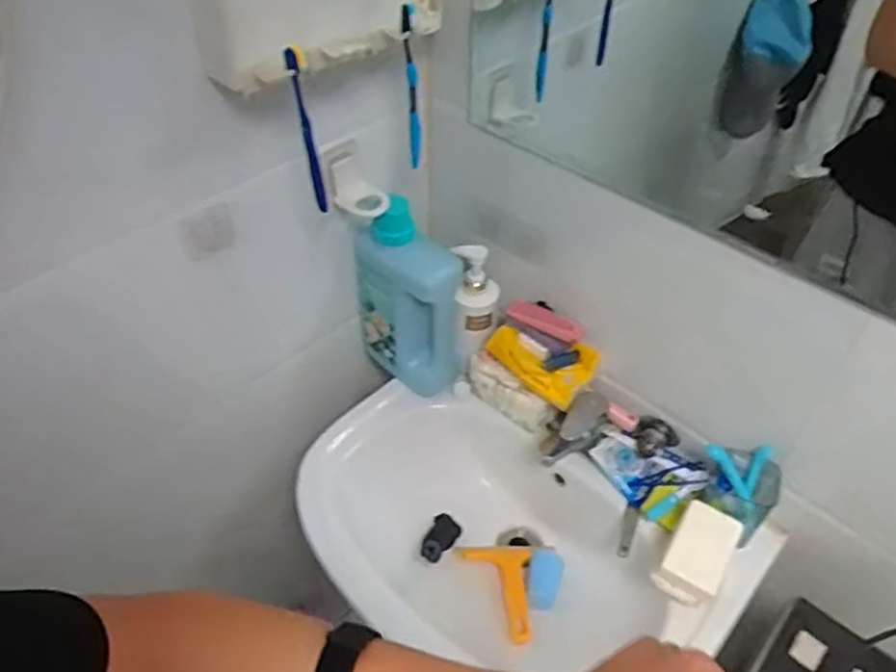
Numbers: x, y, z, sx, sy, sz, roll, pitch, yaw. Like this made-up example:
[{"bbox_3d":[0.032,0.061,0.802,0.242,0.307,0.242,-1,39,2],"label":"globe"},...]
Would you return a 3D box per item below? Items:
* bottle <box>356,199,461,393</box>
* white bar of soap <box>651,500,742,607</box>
[{"bbox_3d":[-0.057,-0.058,1.004,0.093,0.304,0.144,-29,52,-26],"label":"bottle"},{"bbox_3d":[0.293,0.254,0.811,0.065,0.047,0.113,26,50,24],"label":"white bar of soap"}]

